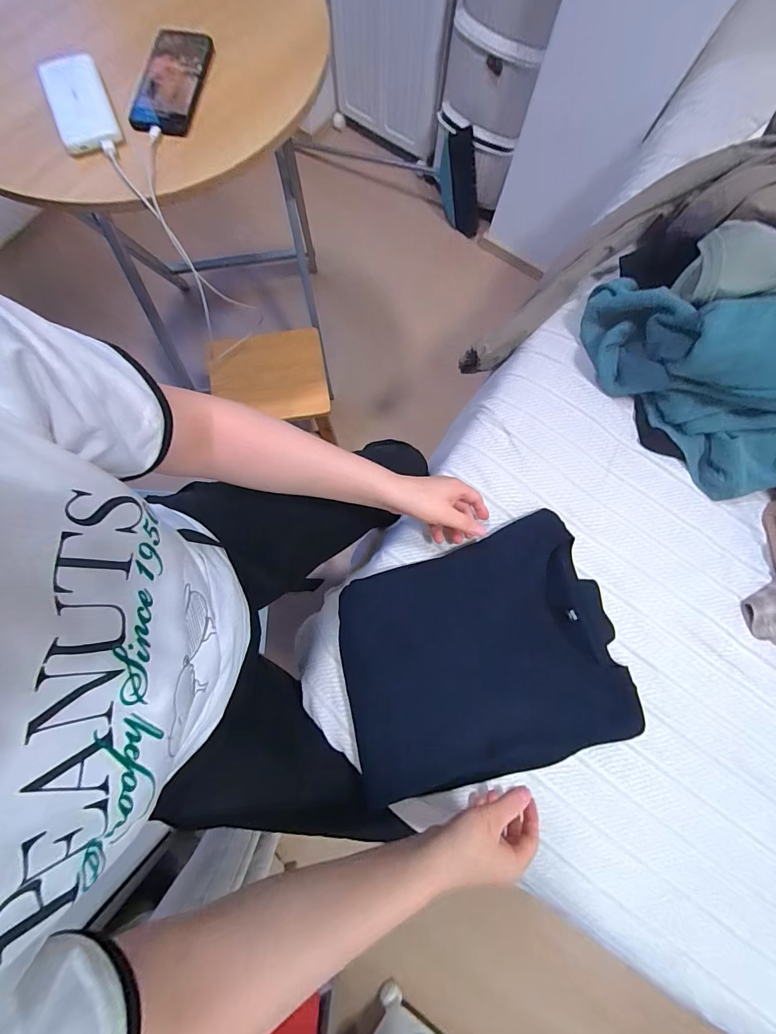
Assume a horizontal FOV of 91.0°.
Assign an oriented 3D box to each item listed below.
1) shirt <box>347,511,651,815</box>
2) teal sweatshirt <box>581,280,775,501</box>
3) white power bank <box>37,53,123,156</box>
[{"bbox_3d":[0.120,0.170,0.491,0.346,0.048,0.284,-12,79,-4],"label":"shirt"},{"bbox_3d":[0.479,-0.176,0.509,0.431,0.156,0.233,24,79,3],"label":"teal sweatshirt"},{"bbox_3d":[-0.397,-0.532,0.491,0.072,0.016,0.147,-24,80,-6],"label":"white power bank"}]

